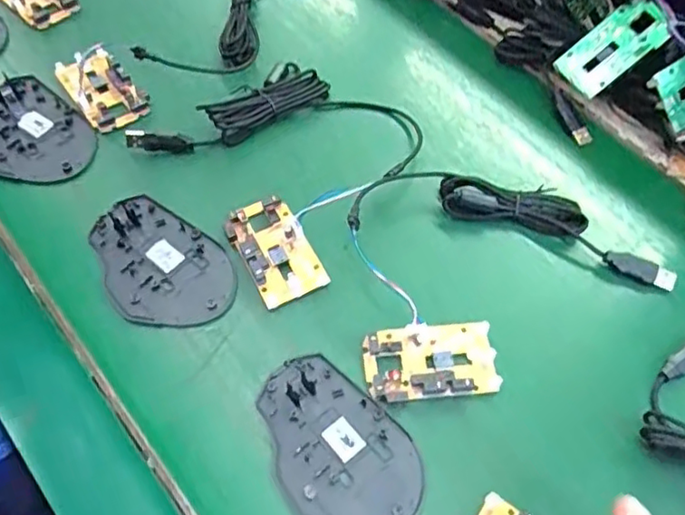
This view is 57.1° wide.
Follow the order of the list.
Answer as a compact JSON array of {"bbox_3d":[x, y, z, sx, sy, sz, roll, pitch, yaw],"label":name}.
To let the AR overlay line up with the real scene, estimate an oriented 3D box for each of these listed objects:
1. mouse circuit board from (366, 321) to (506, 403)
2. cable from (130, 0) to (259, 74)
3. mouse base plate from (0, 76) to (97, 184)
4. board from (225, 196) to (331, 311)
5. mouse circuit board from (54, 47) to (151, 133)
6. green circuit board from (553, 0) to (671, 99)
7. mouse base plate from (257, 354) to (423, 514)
[{"bbox_3d":[0.053,0.062,0.381,0.078,0.010,0.044,-4,61,-6],"label":"mouse circuit board"},{"bbox_3d":[-0.082,-0.198,0.524,0.066,0.026,0.197,28,53,8],"label":"cable"},{"bbox_3d":[-0.233,-0.093,0.468,0.071,0.006,0.109,-38,67,-21],"label":"mouse base plate"},{"bbox_3d":[-0.045,-0.007,0.416,0.046,0.011,0.075,-23,64,-16],"label":"board"},{"bbox_3d":[-0.186,-0.131,0.483,0.043,0.016,0.077,-35,66,-20],"label":"mouse circuit board"},{"bbox_3d":[0.209,-0.161,0.483,0.079,0.005,0.043,-36,63,16],"label":"green circuit board"},{"bbox_3d":[-0.004,0.106,0.356,0.071,0.004,0.106,-29,66,-19],"label":"mouse base plate"}]

